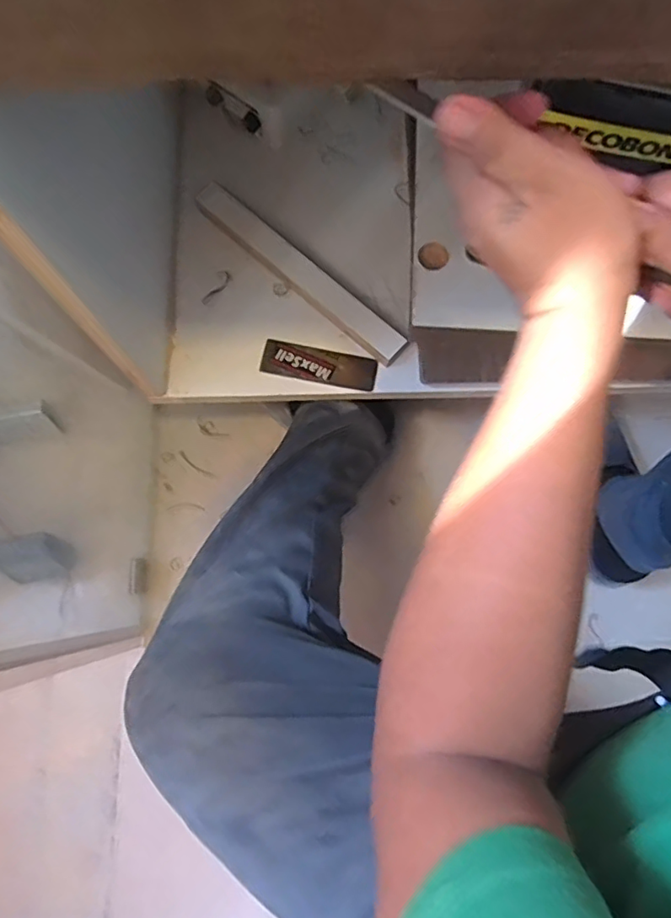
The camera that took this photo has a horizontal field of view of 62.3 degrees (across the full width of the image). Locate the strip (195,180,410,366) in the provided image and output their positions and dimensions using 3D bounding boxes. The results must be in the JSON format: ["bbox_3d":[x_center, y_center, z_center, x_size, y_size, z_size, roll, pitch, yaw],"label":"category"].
[{"bbox_3d":[-0.045,-0.228,0.667,0.317,0.021,0.036,42,79,8],"label":"strip"}]

